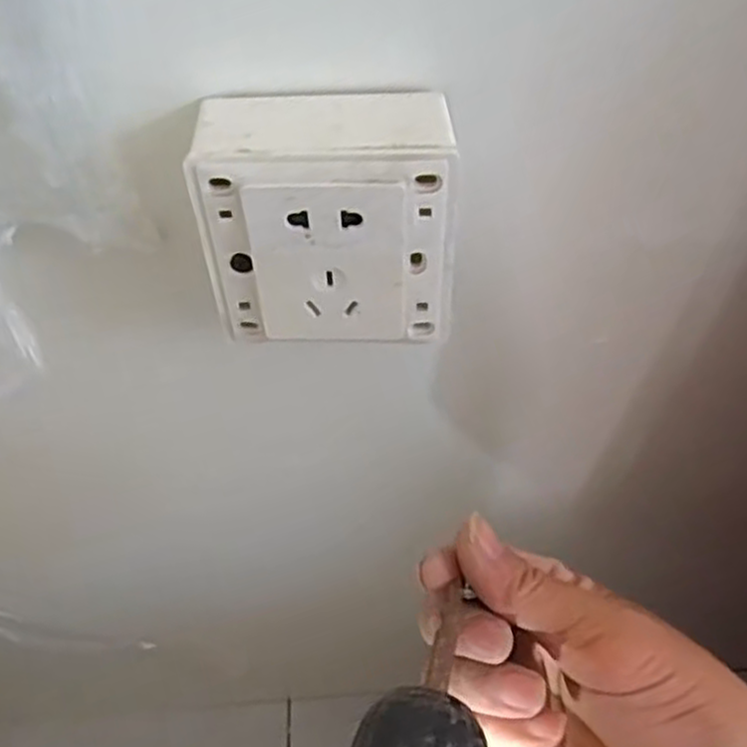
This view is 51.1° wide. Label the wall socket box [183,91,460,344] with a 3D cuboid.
[{"bbox_3d":[-0.016,-0.053,0.278,0.089,0.079,0.048,2,54,-1],"label":"wall socket box"}]

